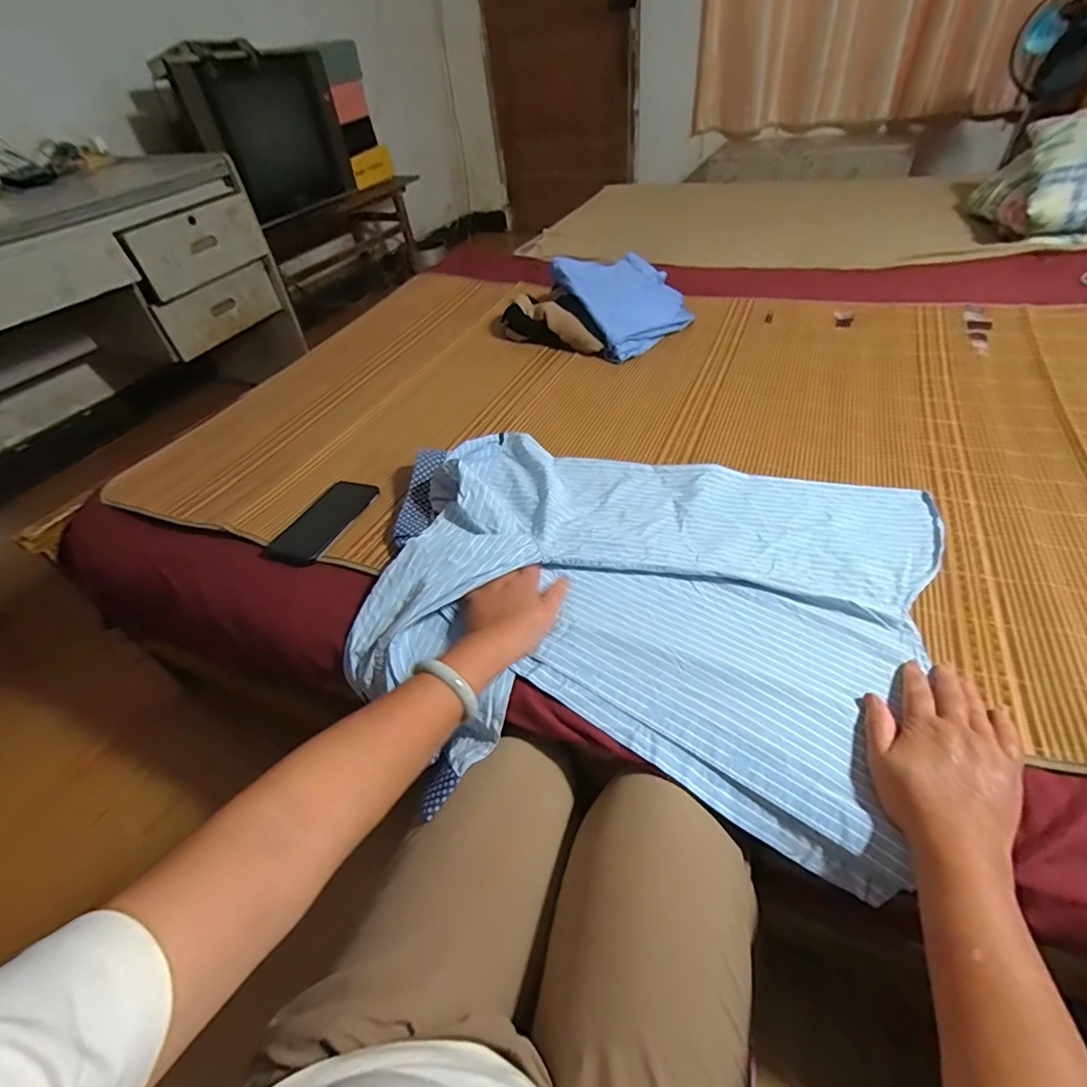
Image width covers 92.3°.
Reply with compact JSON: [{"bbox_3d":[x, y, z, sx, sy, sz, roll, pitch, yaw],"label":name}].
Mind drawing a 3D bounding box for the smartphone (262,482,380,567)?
[{"bbox_3d":[-0.312,-0.033,0.739,0.088,0.013,0.162,14,49,19],"label":"smartphone"}]

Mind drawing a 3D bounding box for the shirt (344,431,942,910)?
[{"bbox_3d":[0.105,0.054,0.597,0.615,0.101,0.456,8,47,14],"label":"shirt"}]

